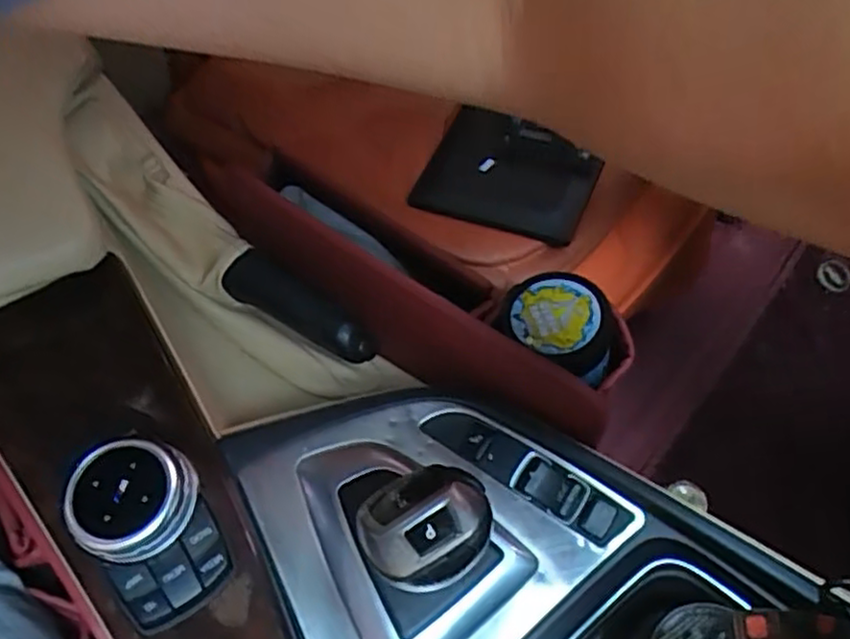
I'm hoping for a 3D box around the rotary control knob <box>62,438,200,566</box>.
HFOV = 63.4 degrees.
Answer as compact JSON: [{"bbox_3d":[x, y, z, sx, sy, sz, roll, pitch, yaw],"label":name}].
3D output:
[{"bbox_3d":[-0.144,0.089,0.339,0.054,0.025,0.055,12,63,5],"label":"rotary control knob"}]

